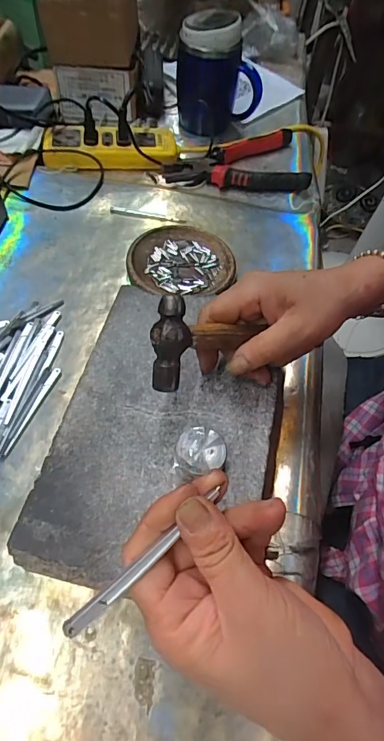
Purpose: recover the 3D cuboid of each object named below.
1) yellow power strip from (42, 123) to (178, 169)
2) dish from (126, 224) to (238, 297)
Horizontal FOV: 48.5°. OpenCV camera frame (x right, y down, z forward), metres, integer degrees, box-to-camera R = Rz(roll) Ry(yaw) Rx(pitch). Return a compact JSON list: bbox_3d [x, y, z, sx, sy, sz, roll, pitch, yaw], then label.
[{"bbox_3d":[-0.109,-0.304,0.577,0.175,0.029,0.062,-7,60,-9],"label":"yellow power strip"},{"bbox_3d":[-0.013,-0.122,0.476,0.113,0.017,0.106,2,58,-3],"label":"dish"}]

